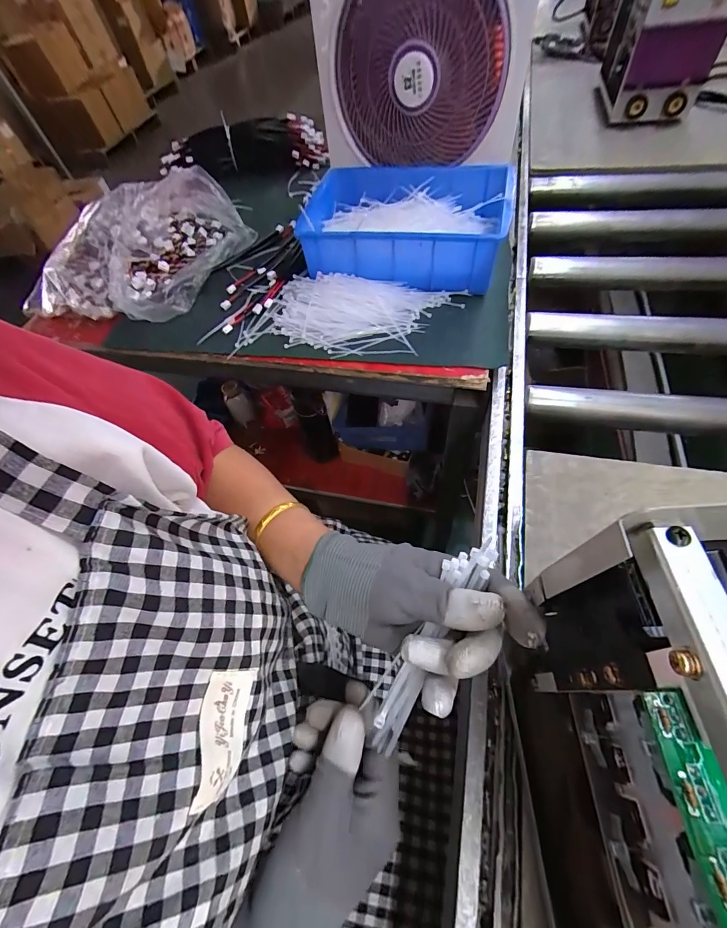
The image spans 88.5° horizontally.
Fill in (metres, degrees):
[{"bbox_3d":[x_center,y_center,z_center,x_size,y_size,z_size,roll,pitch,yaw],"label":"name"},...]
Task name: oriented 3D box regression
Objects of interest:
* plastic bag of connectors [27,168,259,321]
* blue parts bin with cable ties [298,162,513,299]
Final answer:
[{"bbox_3d":[-0.340,-0.376,0.620,0.235,0.081,0.286,19,62,16],"label":"plastic bag of connectors"},{"bbox_3d":[0.059,-0.360,0.572,0.302,0.095,0.207,15,61,14],"label":"blue parts bin with cable ties"}]

